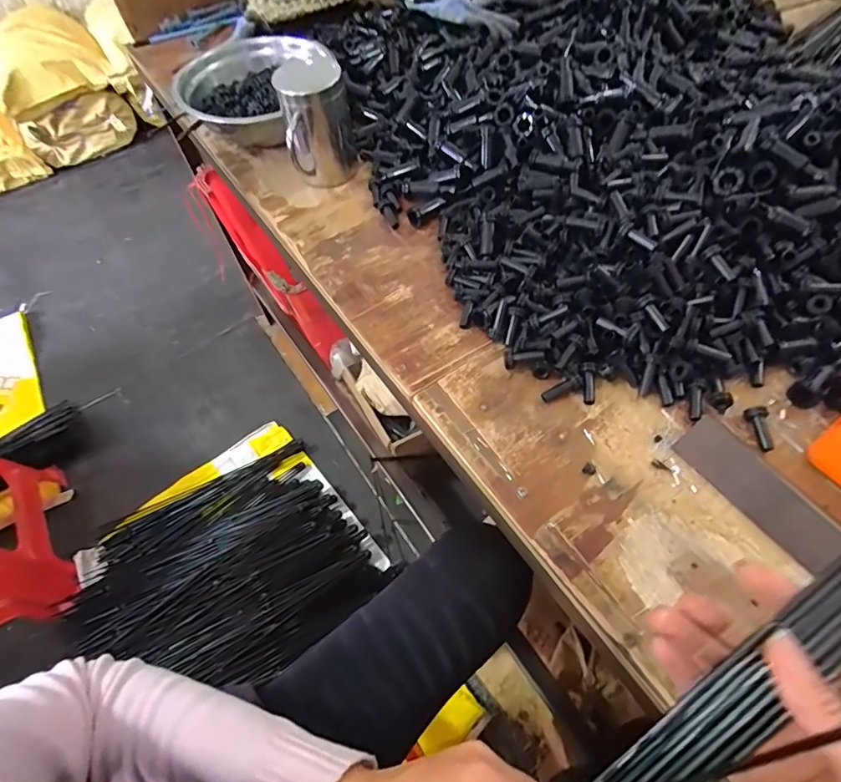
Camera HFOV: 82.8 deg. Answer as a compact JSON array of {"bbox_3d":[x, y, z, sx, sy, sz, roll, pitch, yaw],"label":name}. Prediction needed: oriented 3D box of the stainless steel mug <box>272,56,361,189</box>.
[{"bbox_3d":[-0.124,-0.333,0.587,0.079,0.111,0.103,-8,60,-2],"label":"stainless steel mug"}]

